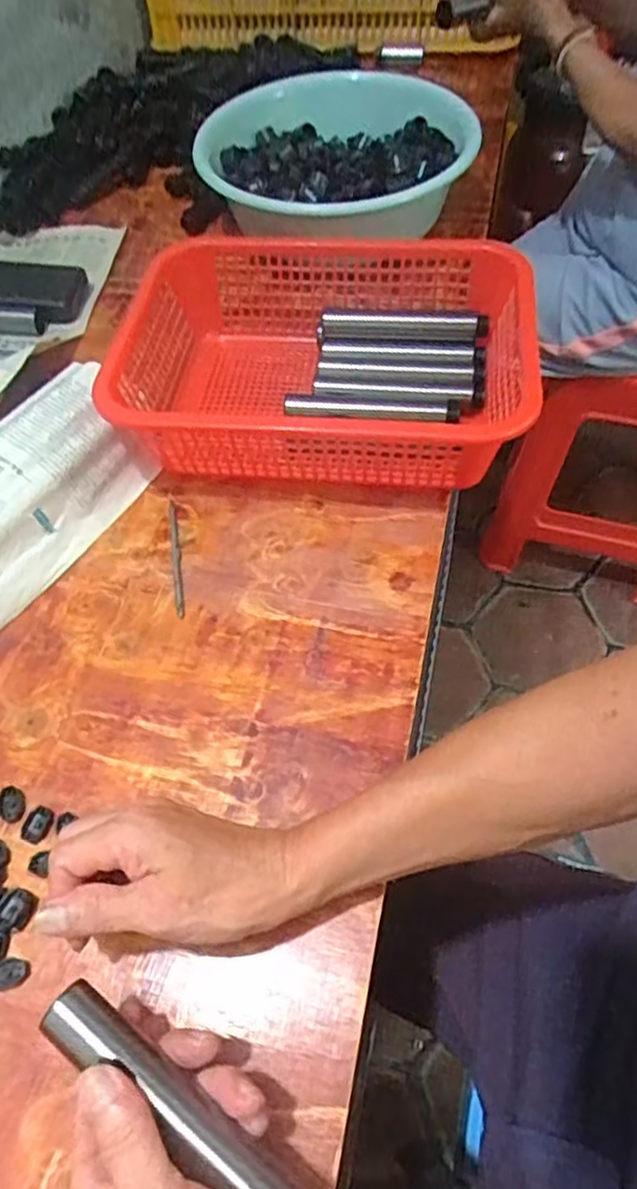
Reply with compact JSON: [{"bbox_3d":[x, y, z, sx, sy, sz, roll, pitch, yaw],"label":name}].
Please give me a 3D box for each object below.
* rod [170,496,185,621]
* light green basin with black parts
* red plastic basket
[{"bbox_3d":[-0.113,-0.031,0.529,0.007,0.004,0.113,-10,56,-3],"label":"rod"},{"bbox_3d":[0.017,-0.499,0.746,0.293,0.103,0.340,-5,55,0],"label":"light green basin with black parts"},{"bbox_3d":[0.008,-0.198,0.585,0.325,0.100,0.246,6,56,8],"label":"red plastic basket"}]

